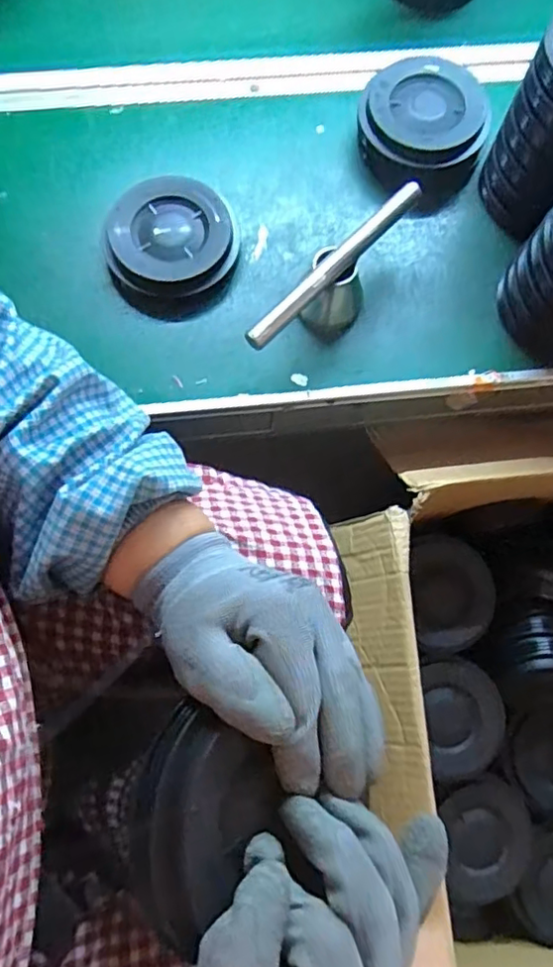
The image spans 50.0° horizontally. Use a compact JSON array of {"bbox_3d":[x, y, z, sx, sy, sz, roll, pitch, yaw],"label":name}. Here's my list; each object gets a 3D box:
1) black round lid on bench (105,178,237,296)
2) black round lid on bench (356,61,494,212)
[{"bbox_3d":[-0.095,-0.220,0.536,0.118,0.030,0.113,-1,74,-2],"label":"black round lid on bench"},{"bbox_3d":[0.138,-0.337,0.566,0.111,0.054,0.130,-27,76,-9],"label":"black round lid on bench"}]

